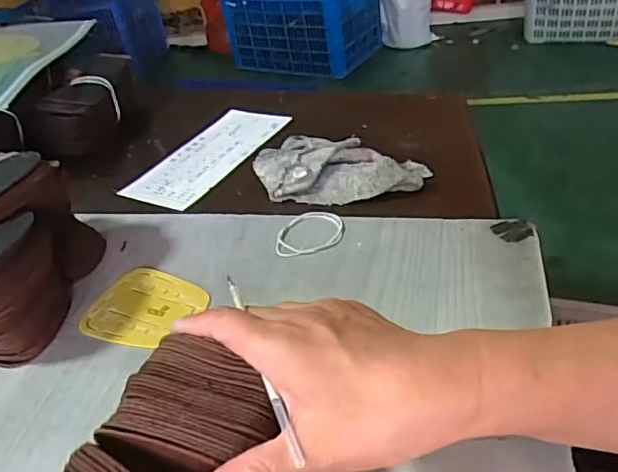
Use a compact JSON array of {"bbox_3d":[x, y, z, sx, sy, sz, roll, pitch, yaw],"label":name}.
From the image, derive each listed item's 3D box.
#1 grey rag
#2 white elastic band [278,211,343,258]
[{"bbox_3d":[0.028,-0.069,0.565,0.165,0.031,0.089,8,39,20],"label":"grey rag"},{"bbox_3d":[0.002,-0.003,0.499,0.054,0.006,0.063,2,37,14],"label":"white elastic band"}]

